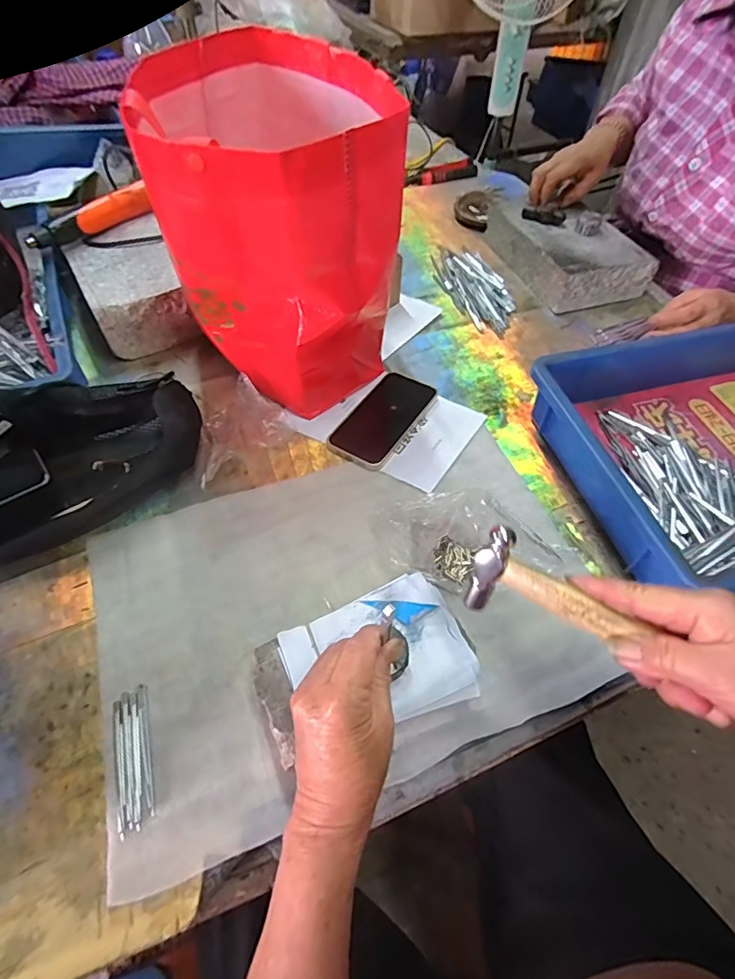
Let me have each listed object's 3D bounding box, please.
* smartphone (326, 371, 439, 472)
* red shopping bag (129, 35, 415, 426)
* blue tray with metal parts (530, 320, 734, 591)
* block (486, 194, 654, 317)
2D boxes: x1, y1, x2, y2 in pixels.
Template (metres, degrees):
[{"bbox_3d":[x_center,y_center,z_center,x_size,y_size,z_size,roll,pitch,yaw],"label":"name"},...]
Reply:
[{"bbox_3d":[0.020,-0.087,0.577,0.074,0.010,0.155,28,59,17],"label":"smartphone"},{"bbox_3d":[-0.097,-0.263,0.529,0.220,0.290,0.239,-17,57,-13],"label":"red shopping bag"},{"bbox_3d":[0.424,-0.057,0.527,0.429,0.079,0.291,-11,56,-10],"label":"blue tray with metal parts"},{"bbox_3d":[0.315,-0.385,0.769,0.157,0.073,0.232,-16,57,-12],"label":"block"}]

